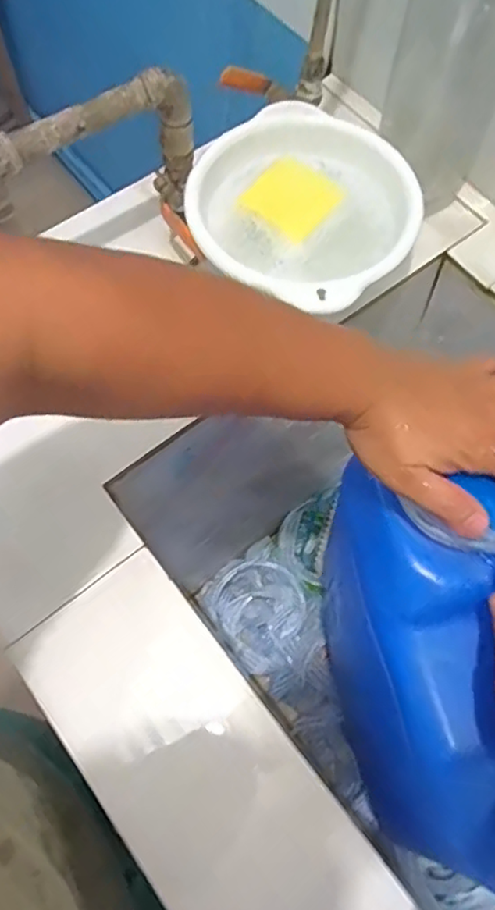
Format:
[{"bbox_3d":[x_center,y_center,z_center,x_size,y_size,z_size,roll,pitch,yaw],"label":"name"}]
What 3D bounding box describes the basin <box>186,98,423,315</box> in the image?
[{"bbox_3d":[0.059,-0.222,0.566,0.170,0.062,0.204,-41,73,-16],"label":"basin"}]

